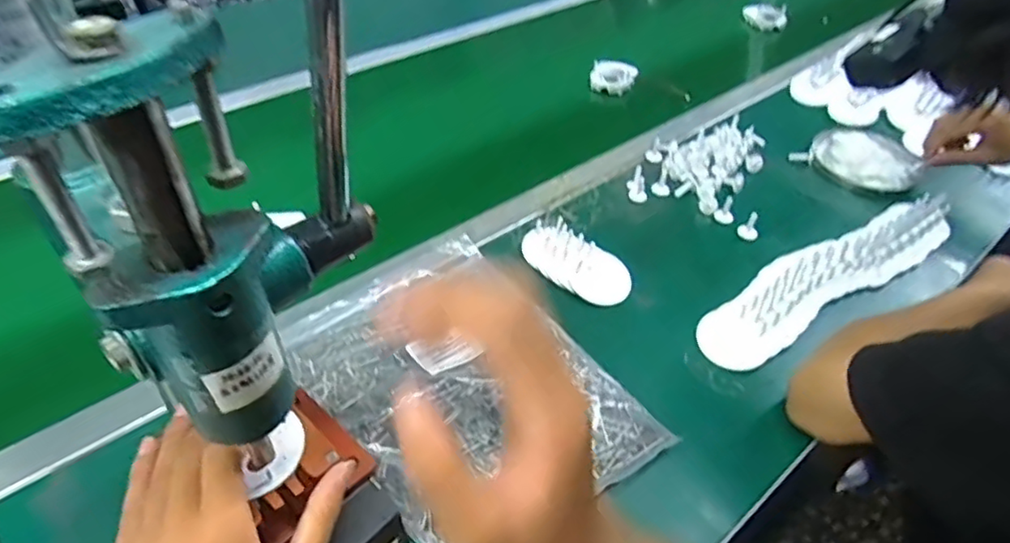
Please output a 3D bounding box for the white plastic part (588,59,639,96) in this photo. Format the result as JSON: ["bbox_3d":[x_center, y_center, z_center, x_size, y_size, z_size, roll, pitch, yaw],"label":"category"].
[{"bbox_3d":[0.165,-0.298,0.939,0.068,0.028,0.059,8,44,7],"label":"white plastic part"}]

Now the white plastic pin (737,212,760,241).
[{"bbox_3d":[0.268,-0.048,0.673,0.022,0.029,0.016,17,44,15],"label":"white plastic pin"}]

